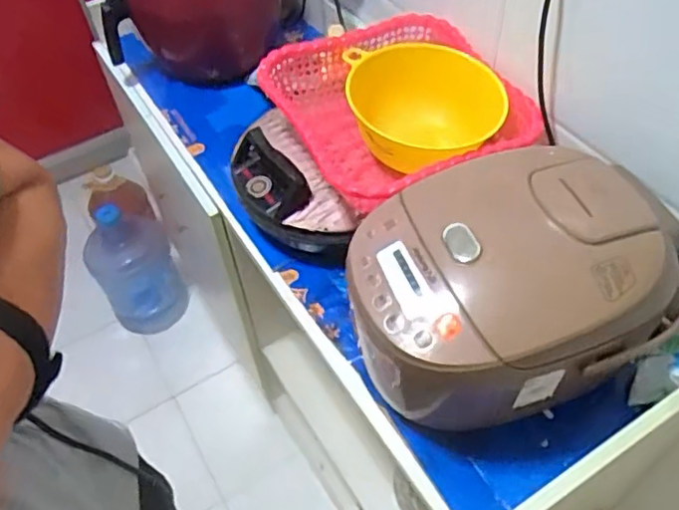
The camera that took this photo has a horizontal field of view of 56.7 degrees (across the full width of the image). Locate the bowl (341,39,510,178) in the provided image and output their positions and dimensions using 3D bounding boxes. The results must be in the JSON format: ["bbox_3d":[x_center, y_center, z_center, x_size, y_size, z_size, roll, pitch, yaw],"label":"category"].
[{"bbox_3d":[0.101,-0.189,0.876,0.227,0.114,0.191,19,55,18],"label":"bowl"}]

